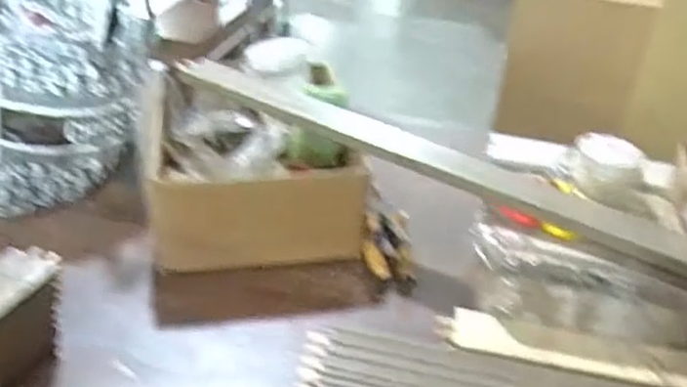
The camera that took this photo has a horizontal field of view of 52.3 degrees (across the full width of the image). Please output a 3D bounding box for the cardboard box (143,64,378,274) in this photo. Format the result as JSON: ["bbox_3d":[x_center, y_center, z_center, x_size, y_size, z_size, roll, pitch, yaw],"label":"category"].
[{"bbox_3d":[-0.120,-0.044,0.899,0.258,0.142,0.293,-3,33,-11],"label":"cardboard box"}]

